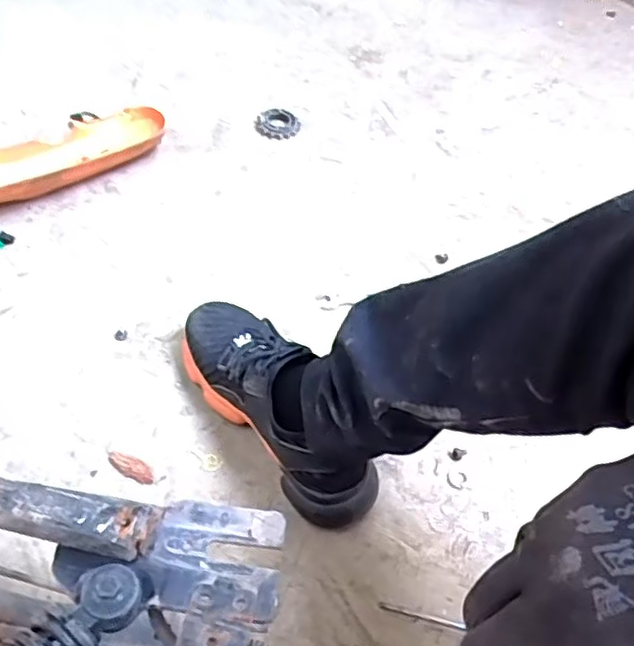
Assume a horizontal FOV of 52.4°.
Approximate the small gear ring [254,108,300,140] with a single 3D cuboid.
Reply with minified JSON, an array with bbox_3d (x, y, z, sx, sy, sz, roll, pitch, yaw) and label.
[{"bbox_3d":[-0.059,-0.313,1.000,0.068,0.018,0.076,16,53,8],"label":"small gear ring"}]

